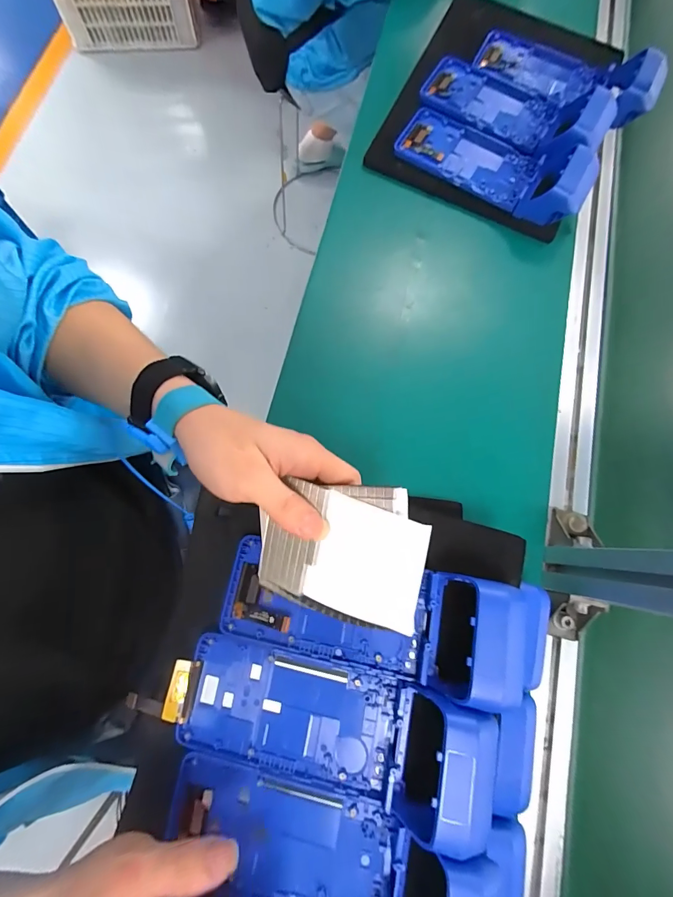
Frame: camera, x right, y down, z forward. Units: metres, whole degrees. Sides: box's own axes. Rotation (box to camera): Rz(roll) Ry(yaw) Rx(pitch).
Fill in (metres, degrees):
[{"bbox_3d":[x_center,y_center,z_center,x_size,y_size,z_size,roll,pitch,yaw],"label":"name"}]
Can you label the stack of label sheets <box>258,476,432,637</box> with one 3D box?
[{"bbox_3d":[-0.002,0.067,0.253,0.120,0.009,0.089,7,98,27],"label":"stack of label sheets"}]

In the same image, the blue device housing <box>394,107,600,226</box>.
[{"bbox_3d":[0.184,-0.341,0.448,0.222,0.058,0.087,31,76,3],"label":"blue device housing"}]

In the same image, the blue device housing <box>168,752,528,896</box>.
[{"bbox_3d":[0.004,0.285,0.258,0.242,0.071,0.093,13,76,-2],"label":"blue device housing"}]

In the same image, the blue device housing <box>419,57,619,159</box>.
[{"bbox_3d":[0.218,-0.423,0.467,0.227,0.042,0.109,37,76,4],"label":"blue device housing"}]

